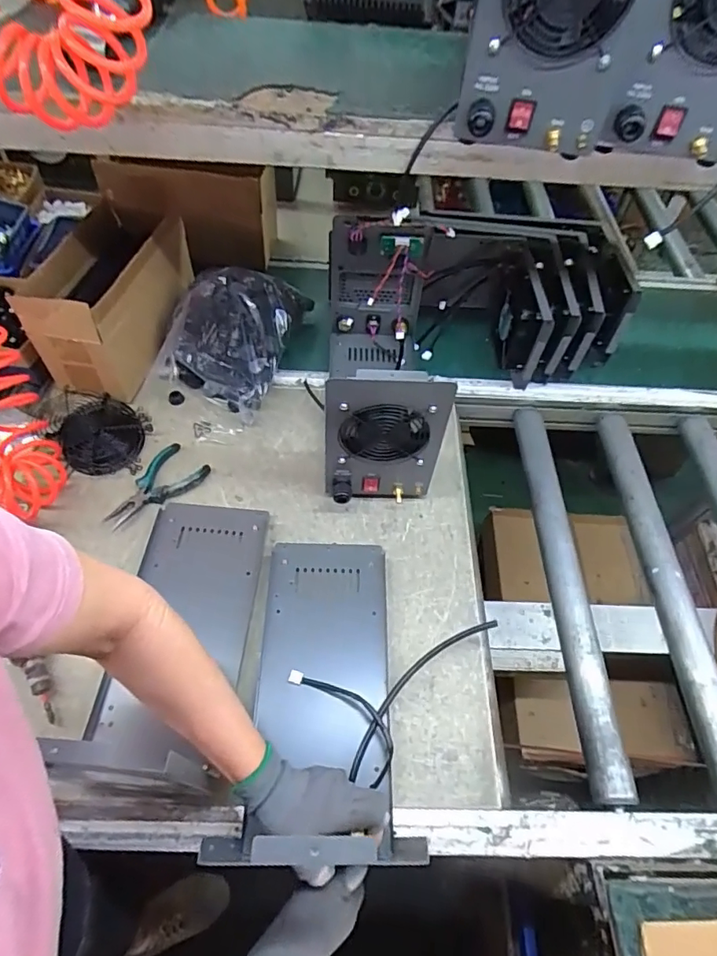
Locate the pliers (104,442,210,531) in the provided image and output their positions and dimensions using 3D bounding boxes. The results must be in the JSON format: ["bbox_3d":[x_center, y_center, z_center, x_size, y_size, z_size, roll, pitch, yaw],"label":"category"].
[{"bbox_3d":[-0.291,0.015,0.757,0.075,0.017,0.155,31,60,17],"label":"pliers"}]

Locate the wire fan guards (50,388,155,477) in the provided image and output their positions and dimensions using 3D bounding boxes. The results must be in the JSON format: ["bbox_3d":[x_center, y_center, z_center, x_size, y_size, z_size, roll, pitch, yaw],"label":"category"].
[{"bbox_3d":[-0.400,-0.077,0.800,0.145,0.022,0.152,3,56,-1],"label":"wire fan guards"}]

